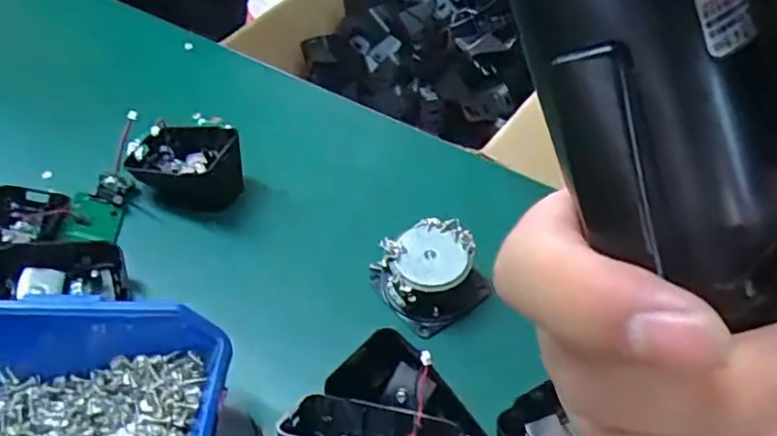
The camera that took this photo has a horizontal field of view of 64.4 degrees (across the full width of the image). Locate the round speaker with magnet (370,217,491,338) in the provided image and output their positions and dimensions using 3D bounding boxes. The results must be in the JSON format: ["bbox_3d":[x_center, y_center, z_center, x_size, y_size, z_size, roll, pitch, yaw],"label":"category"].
[{"bbox_3d":[0.021,0.028,0.332,0.049,0.034,0.051,-29,52,-23],"label":"round speaker with magnet"}]

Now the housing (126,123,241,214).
[{"bbox_3d":[-0.126,-0.033,0.393,0.071,0.040,0.048,13,49,13],"label":"housing"}]

